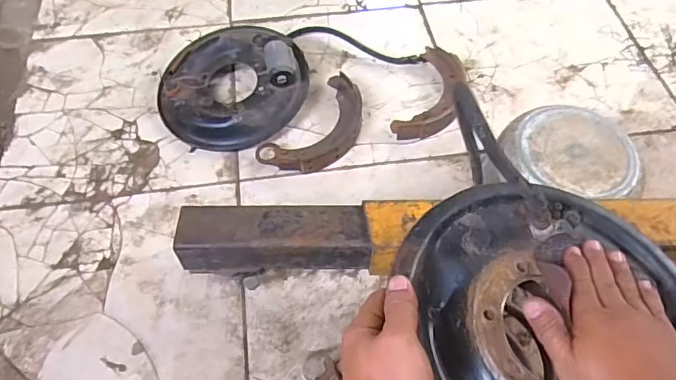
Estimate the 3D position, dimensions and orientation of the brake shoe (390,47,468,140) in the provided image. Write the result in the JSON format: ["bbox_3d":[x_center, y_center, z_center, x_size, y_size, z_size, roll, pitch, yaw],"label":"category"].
[{"bbox_3d":[0.175,-0.174,0.952,0.102,0.043,0.220,21,61,13],"label":"brake shoe"}]

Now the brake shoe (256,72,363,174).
[{"bbox_3d":[-0.028,-0.106,0.918,0.123,0.031,0.228,34,65,19],"label":"brake shoe"}]

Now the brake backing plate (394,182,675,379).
[{"bbox_3d":[0.182,0.109,0.405,0.244,0.052,0.258,0,59,0],"label":"brake backing plate"}]

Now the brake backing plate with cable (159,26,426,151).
[{"bbox_3d":[-0.106,-0.240,0.966,0.452,0.084,0.236,-29,63,-16],"label":"brake backing plate with cable"}]

